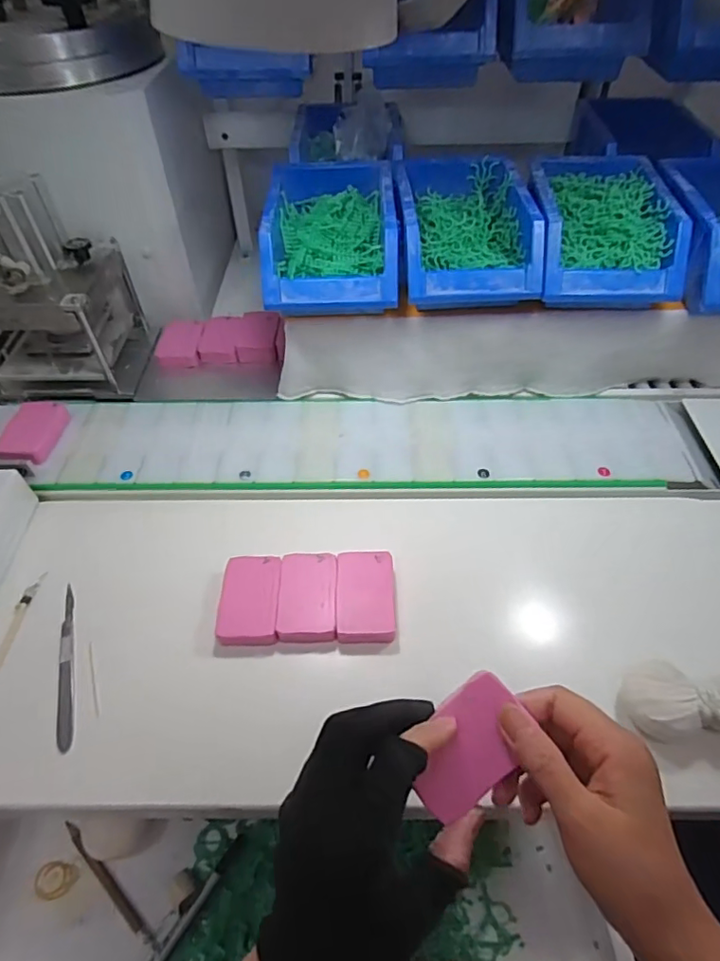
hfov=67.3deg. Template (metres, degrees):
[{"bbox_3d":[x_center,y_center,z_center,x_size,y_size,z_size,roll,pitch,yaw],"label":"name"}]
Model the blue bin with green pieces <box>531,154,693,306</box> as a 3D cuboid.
[{"bbox_3d":[0.232,-0.250,0.533,0.125,0.066,0.180,1,49,2],"label":"blue bin with green pieces"}]

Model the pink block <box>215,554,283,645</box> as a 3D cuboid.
[{"bbox_3d":[-0.087,0.099,0.436,0.046,0.022,0.072,-2,49,-1],"label":"pink block"}]

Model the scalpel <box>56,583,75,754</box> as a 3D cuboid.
[{"bbox_3d":[-0.224,0.139,0.413,0.012,0.004,0.130,-14,50,-11],"label":"scalpel"}]

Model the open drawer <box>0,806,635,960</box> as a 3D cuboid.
[{"bbox_3d":[-0.056,0.308,0.376,0.447,0.071,0.175,-1,49,0],"label":"open drawer"}]

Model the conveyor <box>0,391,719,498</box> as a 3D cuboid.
[{"bbox_3d":[0.009,-0.037,0.558,0.866,0.030,0.136,-1,49,0],"label":"conveyor"}]

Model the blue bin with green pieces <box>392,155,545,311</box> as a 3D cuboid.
[{"bbox_3d":[0.100,-0.251,0.535,0.120,0.064,0.185,-2,49,-1],"label":"blue bin with green pieces"}]

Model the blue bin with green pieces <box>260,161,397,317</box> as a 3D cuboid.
[{"bbox_3d":[-0.027,-0.241,0.534,0.123,0.071,0.184,0,49,1],"label":"blue bin with green pieces"}]

